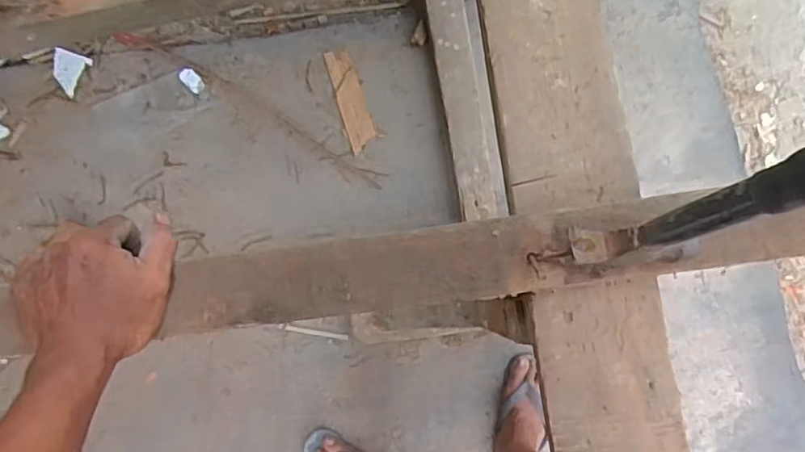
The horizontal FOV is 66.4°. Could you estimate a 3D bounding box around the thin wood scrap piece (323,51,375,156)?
[{"bbox_3d":[-0.107,-0.265,1.278,0.055,0.008,0.224,-18,82,-1],"label":"thin wood scrap piece"}]

